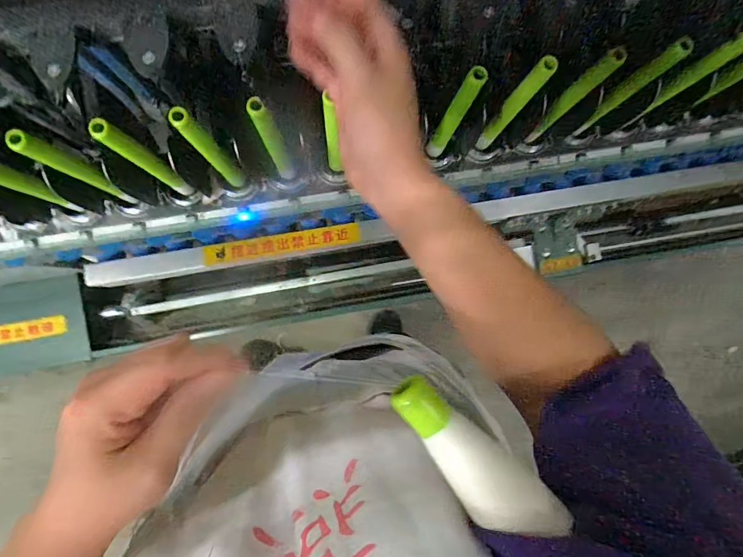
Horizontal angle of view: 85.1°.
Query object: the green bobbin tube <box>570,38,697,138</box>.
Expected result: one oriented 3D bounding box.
[{"bbox_3d":[0.299,-0.219,0.484,0.027,0.181,0.022,-34,90,-4],"label":"green bobbin tube"}]

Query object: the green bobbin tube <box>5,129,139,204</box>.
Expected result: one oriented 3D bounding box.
[{"bbox_3d":[-0.310,-0.115,0.436,0.024,0.168,0.020,27,86,-2],"label":"green bobbin tube"}]

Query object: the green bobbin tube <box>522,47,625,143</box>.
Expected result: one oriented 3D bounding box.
[{"bbox_3d":[0.233,-0.210,0.480,0.022,0.182,0.022,-36,90,-4],"label":"green bobbin tube"}]

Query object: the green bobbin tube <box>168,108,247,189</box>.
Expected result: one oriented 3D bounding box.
[{"bbox_3d":[-0.178,-0.139,0.456,0.019,0.191,0.018,-44,91,-4],"label":"green bobbin tube"}]

